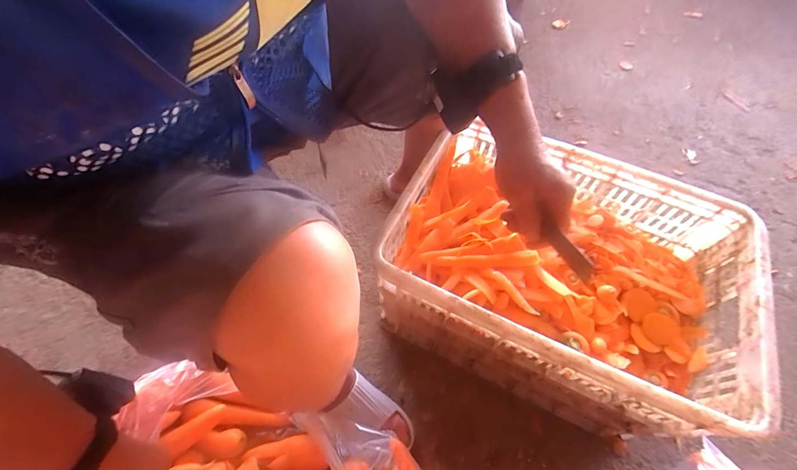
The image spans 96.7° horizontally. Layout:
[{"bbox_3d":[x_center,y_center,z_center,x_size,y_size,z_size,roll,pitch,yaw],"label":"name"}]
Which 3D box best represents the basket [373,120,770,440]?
[{"bbox_3d":[0.278,0.073,0.659,0.560,0.286,0.427,19,60,9],"label":"basket"}]

